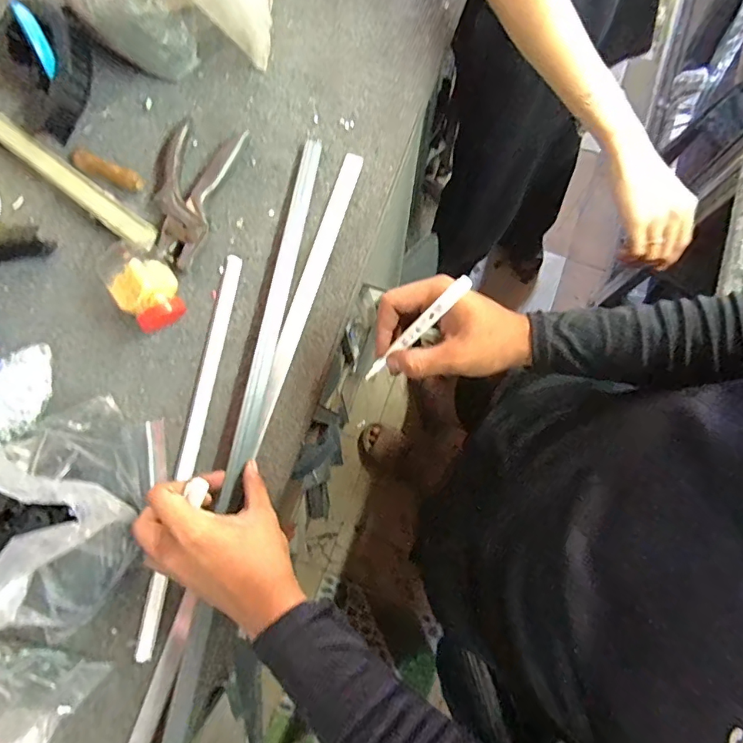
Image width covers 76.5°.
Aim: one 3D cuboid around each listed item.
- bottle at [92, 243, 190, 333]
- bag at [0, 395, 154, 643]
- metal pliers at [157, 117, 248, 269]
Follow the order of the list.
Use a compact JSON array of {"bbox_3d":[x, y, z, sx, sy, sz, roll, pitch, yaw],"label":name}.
[{"bbox_3d":[-0.233,-0.087,0.485,0.061,0.057,0.092,-41,80,-5],"label":"bottle"},{"bbox_3d":[-0.270,0.117,0.375,0.137,0.189,0.162,34,83,8],"label":"bag"},{"bbox_3d":[-0.207,-0.199,0.513,0.092,0.025,0.166,15,81,6],"label":"metal pliers"}]

